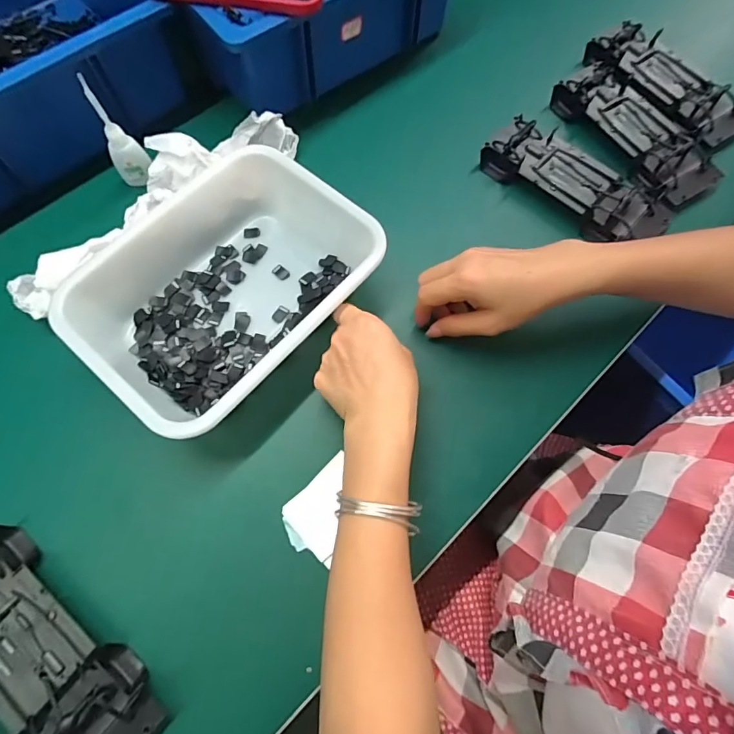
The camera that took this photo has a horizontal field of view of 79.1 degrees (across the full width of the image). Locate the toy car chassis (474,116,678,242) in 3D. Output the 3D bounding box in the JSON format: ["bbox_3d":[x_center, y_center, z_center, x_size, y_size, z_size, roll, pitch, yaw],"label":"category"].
[{"bbox_3d":[0.216,-0.191,0.461,0.193,0.028,0.078,32,70,9],"label":"toy car chassis"}]

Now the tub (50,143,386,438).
[{"bbox_3d":[-0.126,-0.072,0.396,0.188,0.070,0.241,40,72,12],"label":"tub"}]

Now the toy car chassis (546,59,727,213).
[{"bbox_3d":[0.293,-0.256,0.483,0.078,0.030,0.192,-34,74,-15],"label":"toy car chassis"}]

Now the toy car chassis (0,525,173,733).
[{"bbox_3d":[-0.230,0.201,0.309,0.194,0.025,0.074,37,71,11],"label":"toy car chassis"}]

